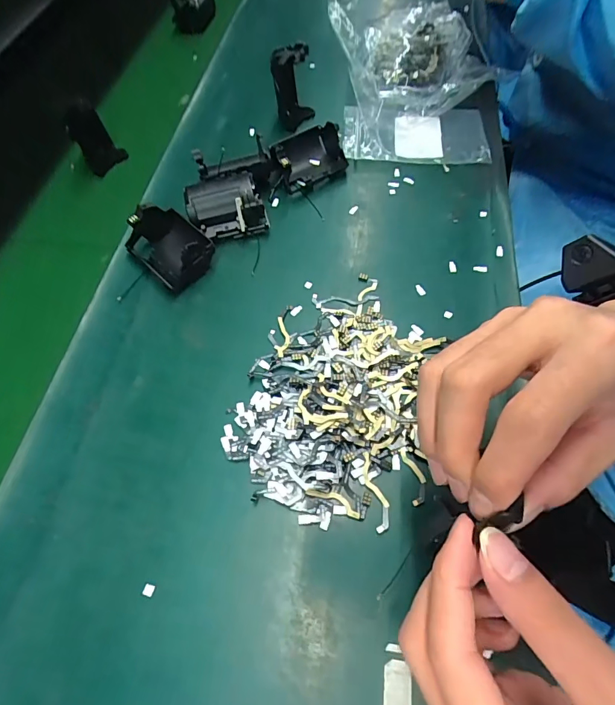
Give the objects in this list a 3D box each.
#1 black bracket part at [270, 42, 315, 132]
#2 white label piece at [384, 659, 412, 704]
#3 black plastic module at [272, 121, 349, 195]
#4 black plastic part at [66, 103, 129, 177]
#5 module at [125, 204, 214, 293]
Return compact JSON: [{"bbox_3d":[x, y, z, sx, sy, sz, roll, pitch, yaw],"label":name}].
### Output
[{"bbox_3d":[-0.016,-0.291,0.462,0.043,0.073,0.058,-4,60,1],"label":"black bracket part"},{"bbox_3d":[0.049,0.185,0.228,0.014,0.004,0.028,1,56,12],"label":"white label piece"},{"bbox_3d":[0.000,-0.201,0.427,0.073,0.039,0.053,-33,64,-14],"label":"black plastic module"},{"bbox_3d":[-0.231,-0.233,0.453,0.017,0.067,0.047,16,62,23],"label":"black plastic part"},{"bbox_3d":[-0.122,-0.094,0.373,0.073,0.041,0.053,39,70,22],"label":"module"}]

